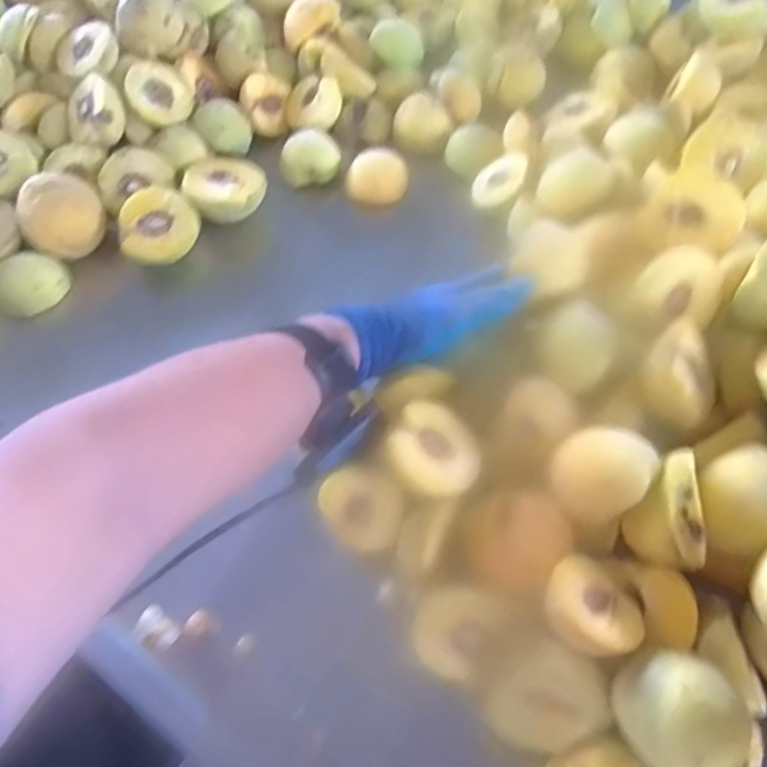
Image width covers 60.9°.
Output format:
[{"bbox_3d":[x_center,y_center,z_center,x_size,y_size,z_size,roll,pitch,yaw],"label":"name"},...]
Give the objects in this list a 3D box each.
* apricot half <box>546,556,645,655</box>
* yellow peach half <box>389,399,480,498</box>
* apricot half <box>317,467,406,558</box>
[{"bbox_3d":[0.125,0.132,0.386,0.056,0.019,0.054,0,60,0],"label":"apricot half"},{"bbox_3d":[0.031,0.046,0.443,0.062,0.029,0.062,10,68,-25],"label":"yellow peach half"},{"bbox_3d":[-0.014,0.085,0.450,0.060,0.027,0.055,0,90,6],"label":"apricot half"}]

